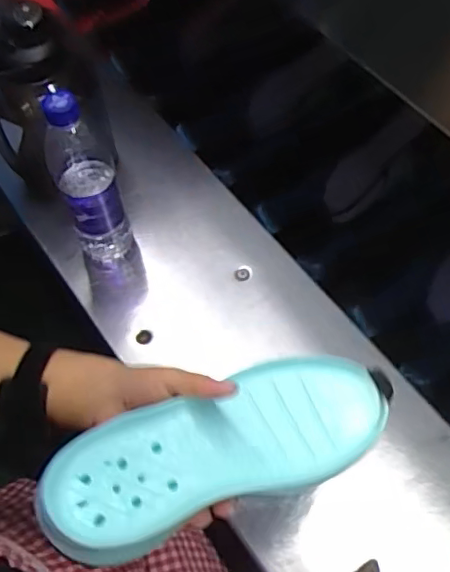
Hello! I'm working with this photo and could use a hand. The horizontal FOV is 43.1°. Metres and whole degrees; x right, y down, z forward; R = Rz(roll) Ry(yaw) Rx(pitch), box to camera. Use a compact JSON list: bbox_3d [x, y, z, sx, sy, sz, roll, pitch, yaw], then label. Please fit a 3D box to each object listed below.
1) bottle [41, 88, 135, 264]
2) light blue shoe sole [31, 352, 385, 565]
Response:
[{"bbox_3d":[-0.150,-0.112,0.611,0.062,0.226,0.078,-17,64,-6],"label":"bottle"},{"bbox_3d":[-0.002,0.103,0.365,0.221,0.025,0.080,-17,64,-17],"label":"light blue shoe sole"}]

